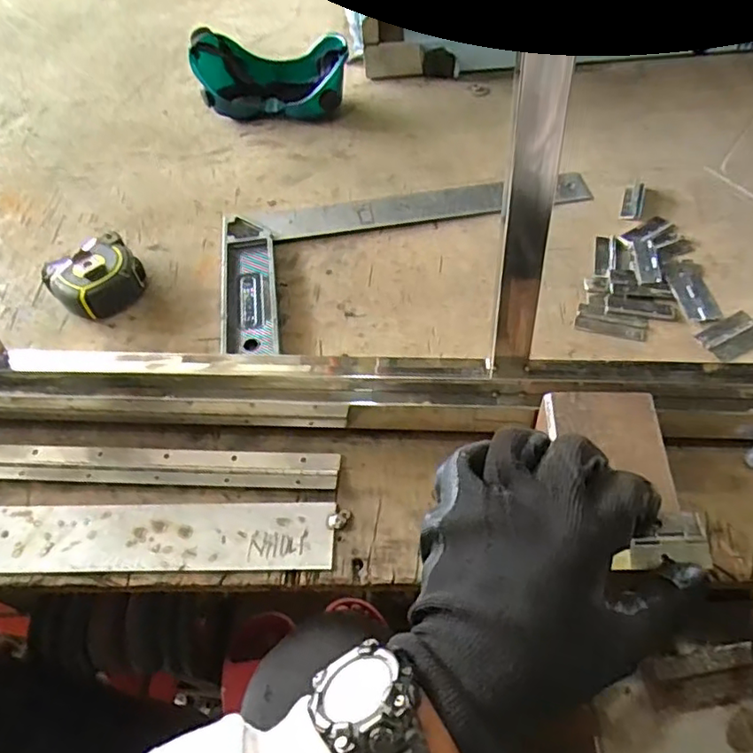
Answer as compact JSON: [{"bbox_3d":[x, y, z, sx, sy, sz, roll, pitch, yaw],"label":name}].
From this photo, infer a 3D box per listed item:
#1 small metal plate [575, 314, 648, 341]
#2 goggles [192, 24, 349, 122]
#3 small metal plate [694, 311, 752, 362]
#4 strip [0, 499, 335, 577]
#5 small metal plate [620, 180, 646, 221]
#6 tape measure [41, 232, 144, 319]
[{"bbox_3d":[0.185,-0.039,0.467,0.053,0.004,0.016,13,56,15],"label":"small metal plate"},{"bbox_3d":[-0.117,-0.341,0.671,0.172,0.070,0.099,-2,53,4],"label":"goggles"},{"bbox_3d":[0.275,-0.032,0.452,0.054,0.004,0.031,-25,55,-13],"label":"small metal plate"},{"bbox_3d":[-0.366,0.108,0.397,0.643,0.013,0.057,-3,53,4],"label":"strip"},{"bbox_3d":[0.240,-0.166,0.553,0.018,0.006,0.055,14,56,16],"label":"small metal plate"},{"bbox_3d":[-0.241,-0.085,0.517,0.060,0.035,0.071,34,63,26],"label":"tape measure"}]

